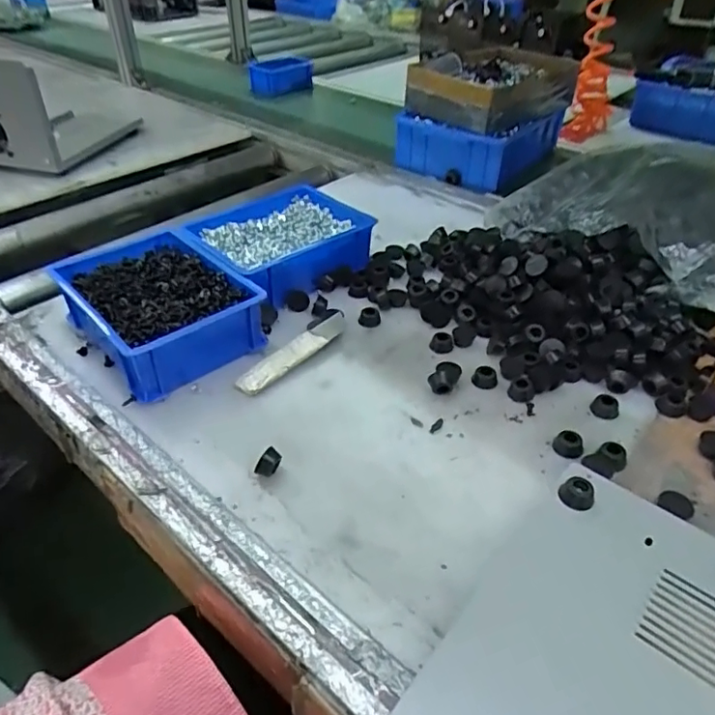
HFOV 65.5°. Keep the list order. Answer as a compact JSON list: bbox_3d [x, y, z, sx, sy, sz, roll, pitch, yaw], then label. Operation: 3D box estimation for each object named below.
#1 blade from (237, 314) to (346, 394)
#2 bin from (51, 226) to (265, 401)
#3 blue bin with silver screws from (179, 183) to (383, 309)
[{"bbox_3d":[-0.061,-0.005,0.562,0.026,0.014,0.142,31,48,32],"label":"blade"},{"bbox_3d":[-0.206,-0.051,0.578,0.140,0.066,0.195,-30,48,-31],"label":"bin"},{"bbox_3d":[-0.093,-0.136,0.680,0.192,0.061,0.159,-31,48,-32],"label":"blue bin with silver screws"}]

